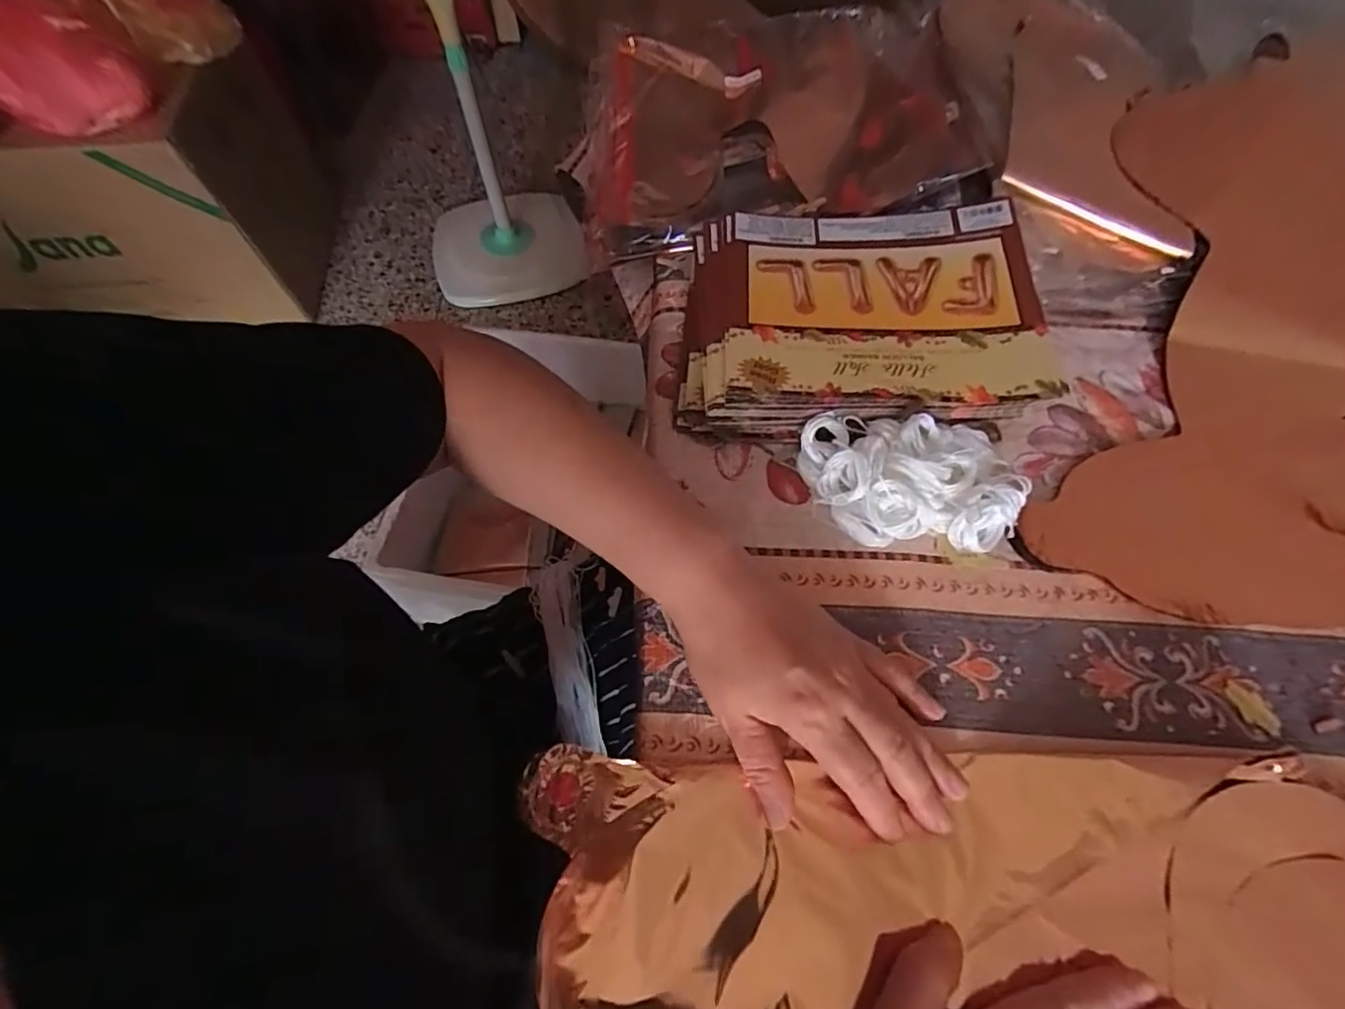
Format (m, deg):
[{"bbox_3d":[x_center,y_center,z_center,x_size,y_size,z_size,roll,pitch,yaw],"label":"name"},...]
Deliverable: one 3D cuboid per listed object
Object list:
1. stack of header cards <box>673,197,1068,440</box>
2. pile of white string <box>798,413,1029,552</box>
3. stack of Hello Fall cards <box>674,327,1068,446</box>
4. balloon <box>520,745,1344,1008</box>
[{"bbox_3d":[0.122,-0.126,0.396,0.223,0.051,0.170,1,63,2],"label":"stack of header cards"},{"bbox_3d":[0.140,-0.014,0.342,0.117,0.037,0.071,1,63,2],"label":"pile of white string"},{"bbox_3d":[0.118,-0.076,0.369,0.223,0.043,0.060,-1,63,1],"label":"stack of Hello Fall cards"},{"bbox_3d":[0.139,0.181,0.256,0.402,0.022,0.126,-2,63,2],"label":"balloon"}]

